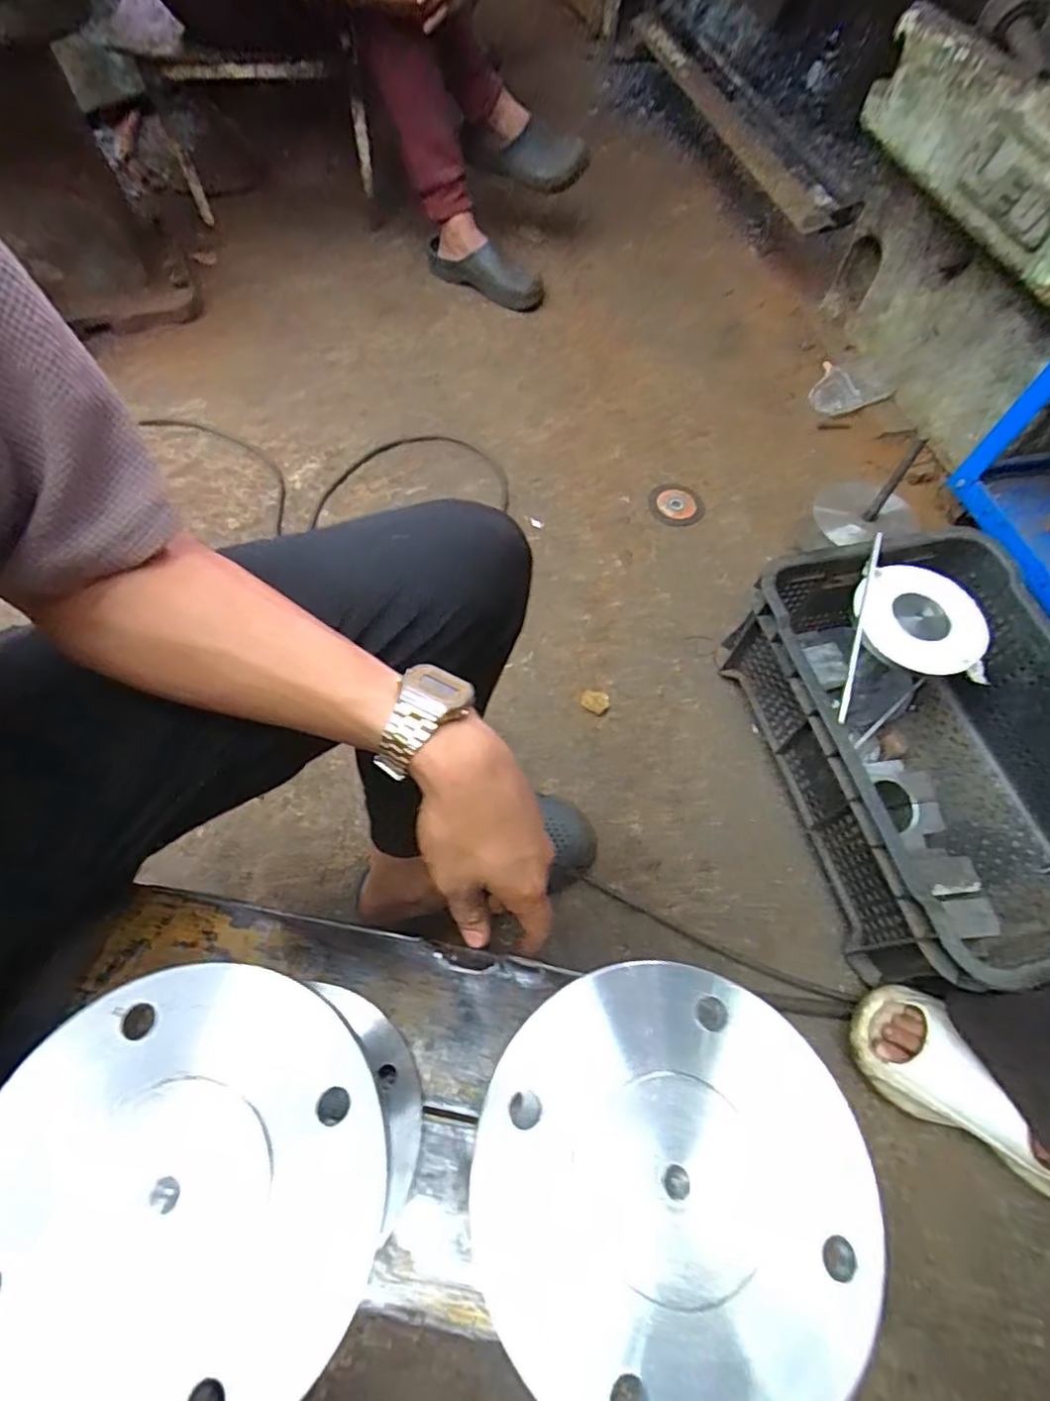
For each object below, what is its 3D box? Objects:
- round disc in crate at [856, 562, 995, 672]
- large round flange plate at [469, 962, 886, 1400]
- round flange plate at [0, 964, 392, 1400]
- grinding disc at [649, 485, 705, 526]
[{"bbox_3d":[0.500,-0.104,0.779,0.151,0.018,0.133,17,78,21],"label":"round disc in crate"},{"bbox_3d":[0.061,0.193,0.248,0.157,0.010,0.152,1,62,-2],"label":"large round flange plate"},{"bbox_3d":[-0.137,0.193,0.242,0.153,0.018,0.155,1,62,-2],"label":"round flange plate"},{"bbox_3d":[0.266,-0.344,1.079,0.097,0.013,0.098,1,62,-2],"label":"grinding disc"}]

